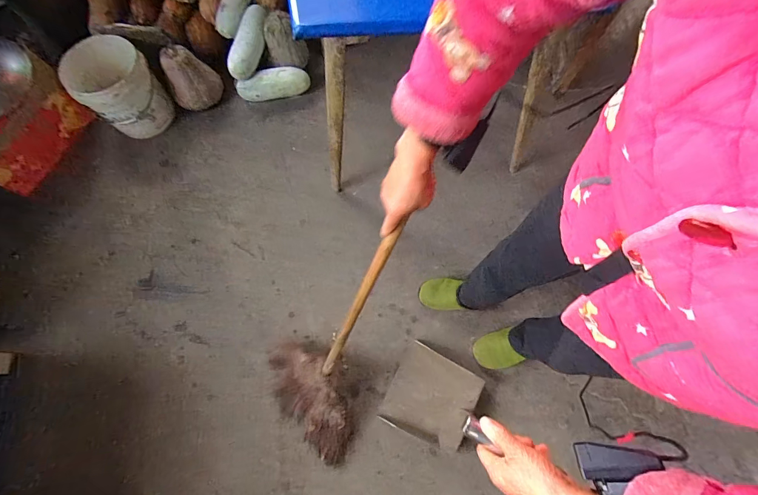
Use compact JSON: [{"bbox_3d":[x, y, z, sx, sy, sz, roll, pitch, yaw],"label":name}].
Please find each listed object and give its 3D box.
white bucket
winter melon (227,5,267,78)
[{"bbox_3d":[-1.009,-0.617,1.408,0.266,0.324,0.266,0,72,1],"label":"white bucket"},{"bbox_3d":[-0.527,-0.833,1.443,0.099,0.099,0.293,31,109,12],"label":"winter melon"}]

